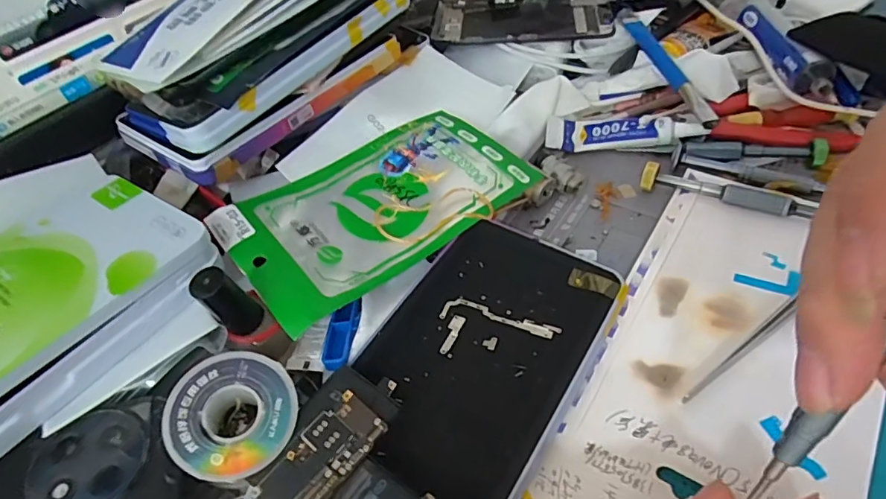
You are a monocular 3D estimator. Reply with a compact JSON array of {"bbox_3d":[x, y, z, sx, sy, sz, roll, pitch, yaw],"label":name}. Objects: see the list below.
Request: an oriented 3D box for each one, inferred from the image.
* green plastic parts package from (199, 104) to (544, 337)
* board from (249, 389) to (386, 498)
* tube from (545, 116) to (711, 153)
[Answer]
[{"bbox_3d":[-0.039,-0.032,0.310,0.174,0.018,0.110,-31,58,-21],"label":"green plastic parts package"},{"bbox_3d":[-0.058,0.095,0.211,0.026,0.004,0.077,29,59,29],"label":"board"},{"bbox_3d":[0.126,-0.084,0.359,0.102,0.023,0.026,3,50,11],"label":"tube"}]

